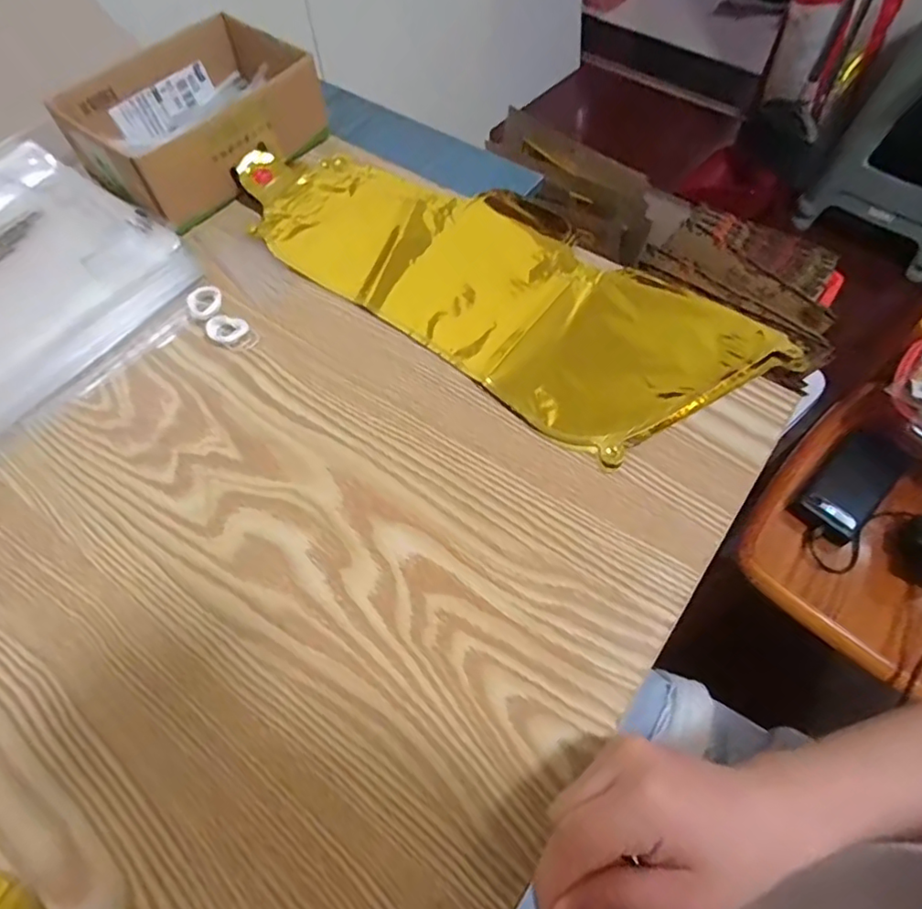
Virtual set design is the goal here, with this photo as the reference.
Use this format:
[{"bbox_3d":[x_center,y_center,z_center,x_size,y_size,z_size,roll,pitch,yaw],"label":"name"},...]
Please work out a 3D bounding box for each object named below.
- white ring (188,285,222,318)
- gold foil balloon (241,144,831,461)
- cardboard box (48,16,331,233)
[{"bbox_3d":[-0.195,-0.115,0.448,0.023,0.011,0.025,-1,61,2],"label":"white ring"},{"bbox_3d":[0.019,-0.147,0.455,0.418,0.012,0.175,36,68,20],"label":"gold foil balloon"},{"bbox_3d":[-0.226,-0.295,0.513,0.145,0.063,0.190,37,68,20],"label":"cardboard box"}]

